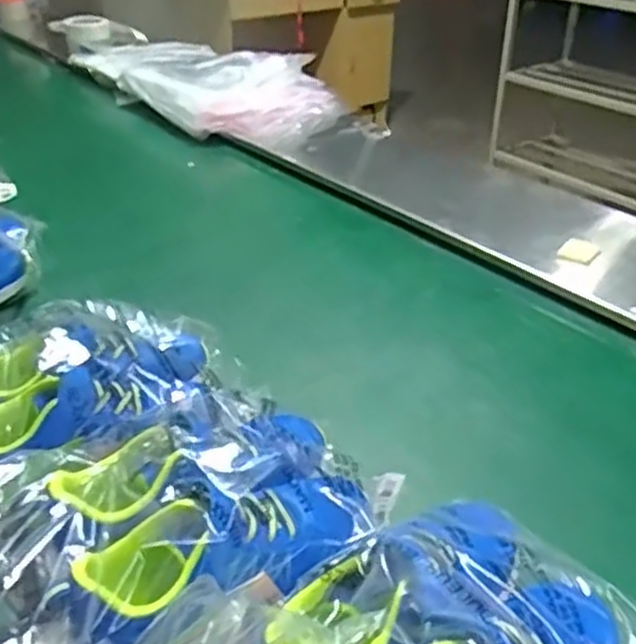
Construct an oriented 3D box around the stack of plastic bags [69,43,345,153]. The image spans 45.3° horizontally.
[{"bbox_3d":[-0.234,-0.497,1.592,0.310,0.103,0.686,-19,36,-29],"label":"stack of plastic bags"}]

